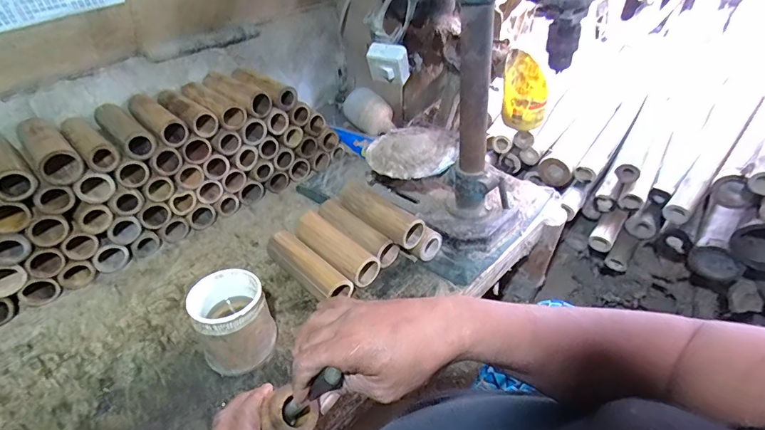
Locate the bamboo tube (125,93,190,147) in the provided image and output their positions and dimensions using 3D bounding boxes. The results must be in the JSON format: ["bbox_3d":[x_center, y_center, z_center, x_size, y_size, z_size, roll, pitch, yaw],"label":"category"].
[{"bbox_3d":[-0.433,-0.184,0.783,0.057,0.044,0.179,-33,49,-30],"label":"bamboo tube"}]

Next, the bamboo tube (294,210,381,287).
[{"bbox_3d":[-0.089,0.062,0.746,0.178,0.056,0.059,30,50,33],"label":"bamboo tube"}]

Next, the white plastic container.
[{"bbox_3d":[-0.210,0.155,0.593,0.098,0.118,0.099,-23,44,-22],"label":"white plastic container"}]

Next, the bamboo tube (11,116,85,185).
[{"bbox_3d":[-0.552,-0.112,0.683,0.190,0.055,0.058,32,51,34],"label":"bamboo tube"}]

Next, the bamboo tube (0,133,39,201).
[{"bbox_3d":[-0.605,-0.084,0.656,0.189,0.049,0.053,29,50,32],"label":"bamboo tube"}]

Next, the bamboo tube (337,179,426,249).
[{"bbox_3d":[-0.010,-0.006,0.738,0.179,0.053,0.049,30,50,32],"label":"bamboo tube"}]

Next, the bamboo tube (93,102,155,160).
[{"bbox_3d":[-0.472,-0.158,0.750,0.051,0.048,0.179,-33,49,-31],"label":"bamboo tube"}]

